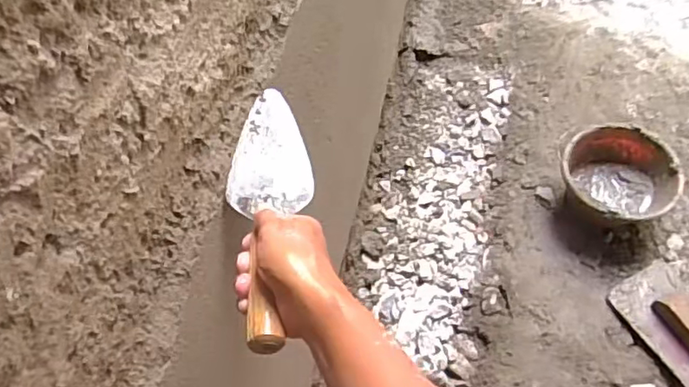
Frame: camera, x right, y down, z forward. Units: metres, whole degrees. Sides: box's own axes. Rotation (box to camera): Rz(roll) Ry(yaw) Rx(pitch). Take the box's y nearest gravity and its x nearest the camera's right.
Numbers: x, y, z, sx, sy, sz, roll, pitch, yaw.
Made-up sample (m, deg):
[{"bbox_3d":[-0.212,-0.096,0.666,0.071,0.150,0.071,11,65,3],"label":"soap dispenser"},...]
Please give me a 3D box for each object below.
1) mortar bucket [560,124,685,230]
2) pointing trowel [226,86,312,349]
[{"bbox_3d":[0.624,-0.028,1.349,0.227,0.173,0.224,-3,62,6],"label":"mortar bucket"},{"bbox_3d":[-0.077,0.016,0.576,0.087,0.058,0.319,-6,44,0],"label":"pointing trowel"}]

